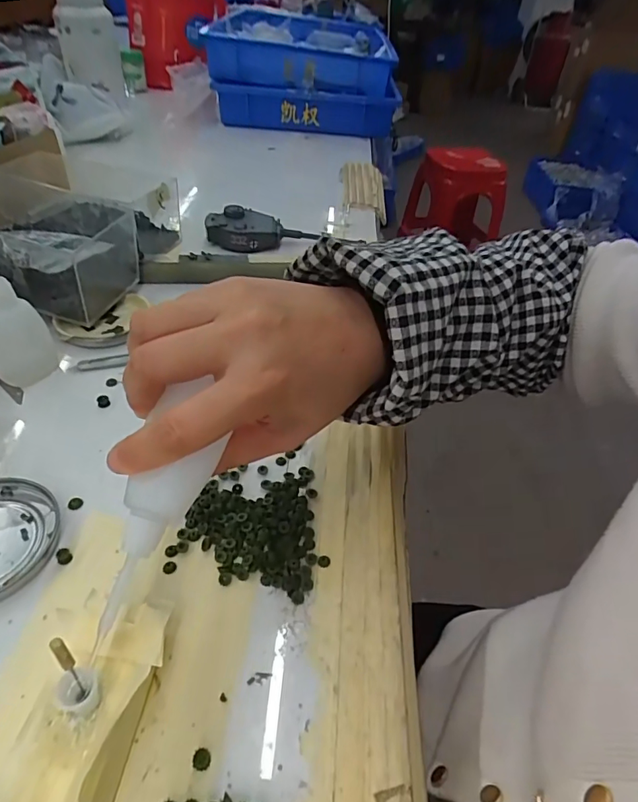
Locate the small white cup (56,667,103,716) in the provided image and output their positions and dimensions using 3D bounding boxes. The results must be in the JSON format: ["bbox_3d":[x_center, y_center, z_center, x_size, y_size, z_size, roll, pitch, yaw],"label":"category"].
[{"bbox_3d":[-0.093,0.115,0.187,0.014,0.015,0.015,3,45,-3],"label":"small white cup"}]

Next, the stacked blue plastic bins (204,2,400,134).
[{"bbox_3d":[-0.034,-0.744,1.077,0.371,0.144,0.519,1,45,-4],"label":"stacked blue plastic bins"}]

